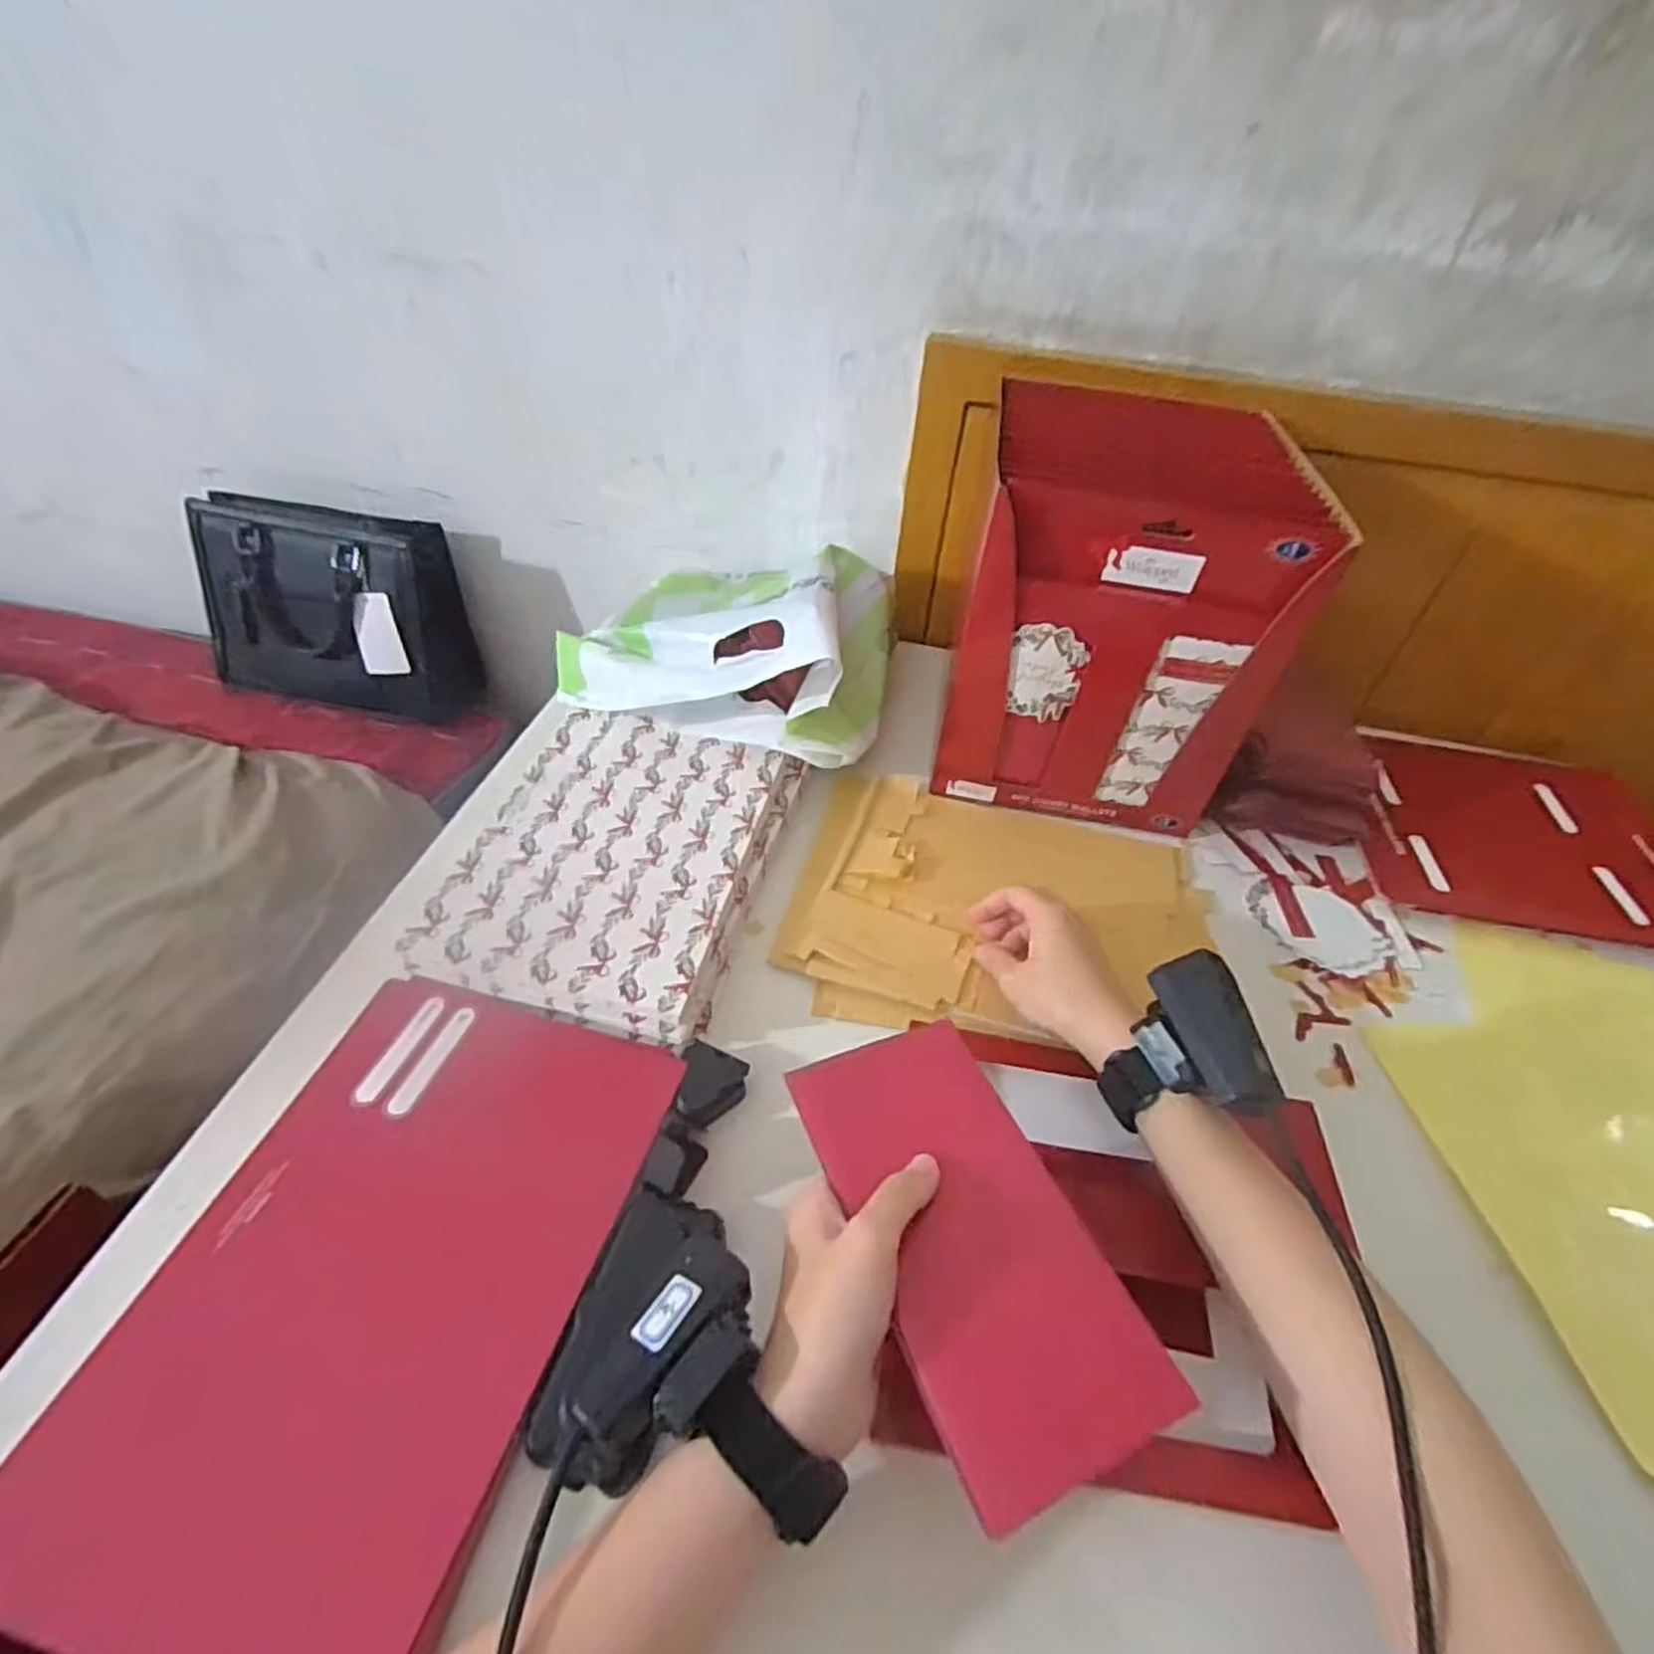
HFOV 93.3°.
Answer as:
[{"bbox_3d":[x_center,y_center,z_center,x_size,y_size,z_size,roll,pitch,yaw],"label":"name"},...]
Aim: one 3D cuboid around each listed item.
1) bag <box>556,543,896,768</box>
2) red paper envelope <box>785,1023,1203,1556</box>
[{"bbox_3d":[-0.058,-0.161,0.624,0.244,0.095,0.231,20,45,15],"label":"bag"},{"bbox_3d":[0.056,0.162,0.321,0.087,0.014,0.174,-13,42,-18],"label":"red paper envelope"}]

